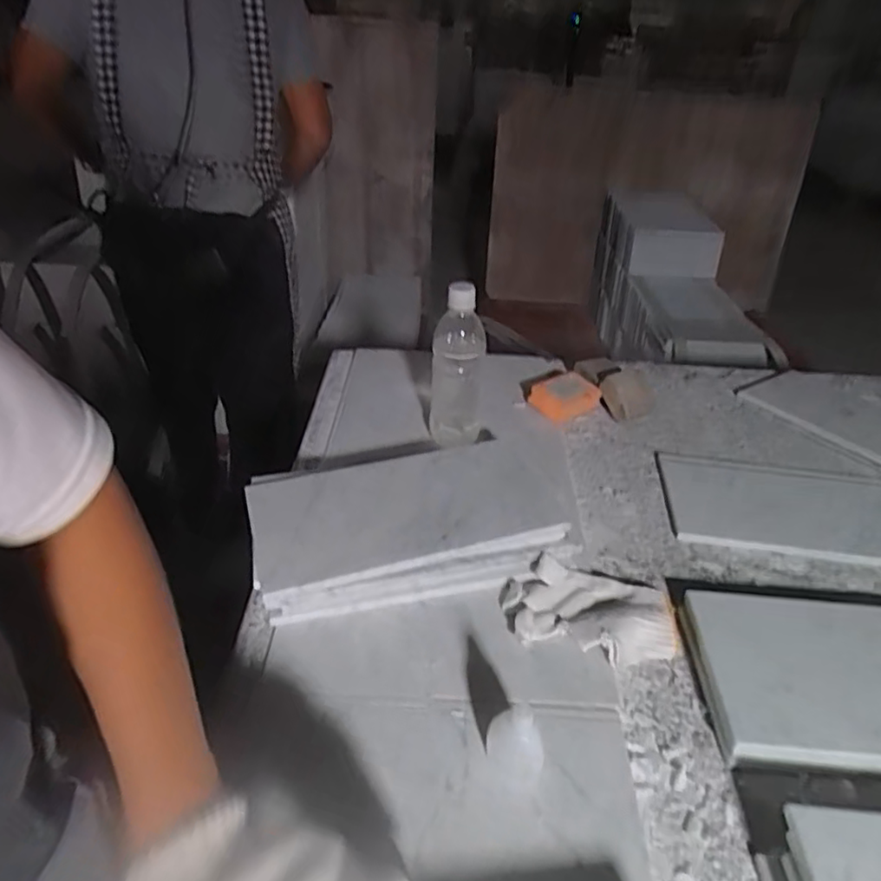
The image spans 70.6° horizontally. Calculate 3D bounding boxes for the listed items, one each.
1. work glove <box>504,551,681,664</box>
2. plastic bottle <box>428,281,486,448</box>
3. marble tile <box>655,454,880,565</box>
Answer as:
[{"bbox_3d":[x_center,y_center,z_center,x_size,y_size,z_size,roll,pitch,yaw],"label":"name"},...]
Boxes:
[{"bbox_3d":[0.140,0.164,0.594,0.158,0.035,0.095,7,35,5],"label":"work glove"},{"bbox_3d":[0.020,-0.087,0.766,0.065,0.203,0.055,4,35,2],"label":"plastic bottle"},{"bbox_3d":[0.427,0.077,0.752,0.300,0.012,0.168,7,35,6],"label":"marble tile"}]

